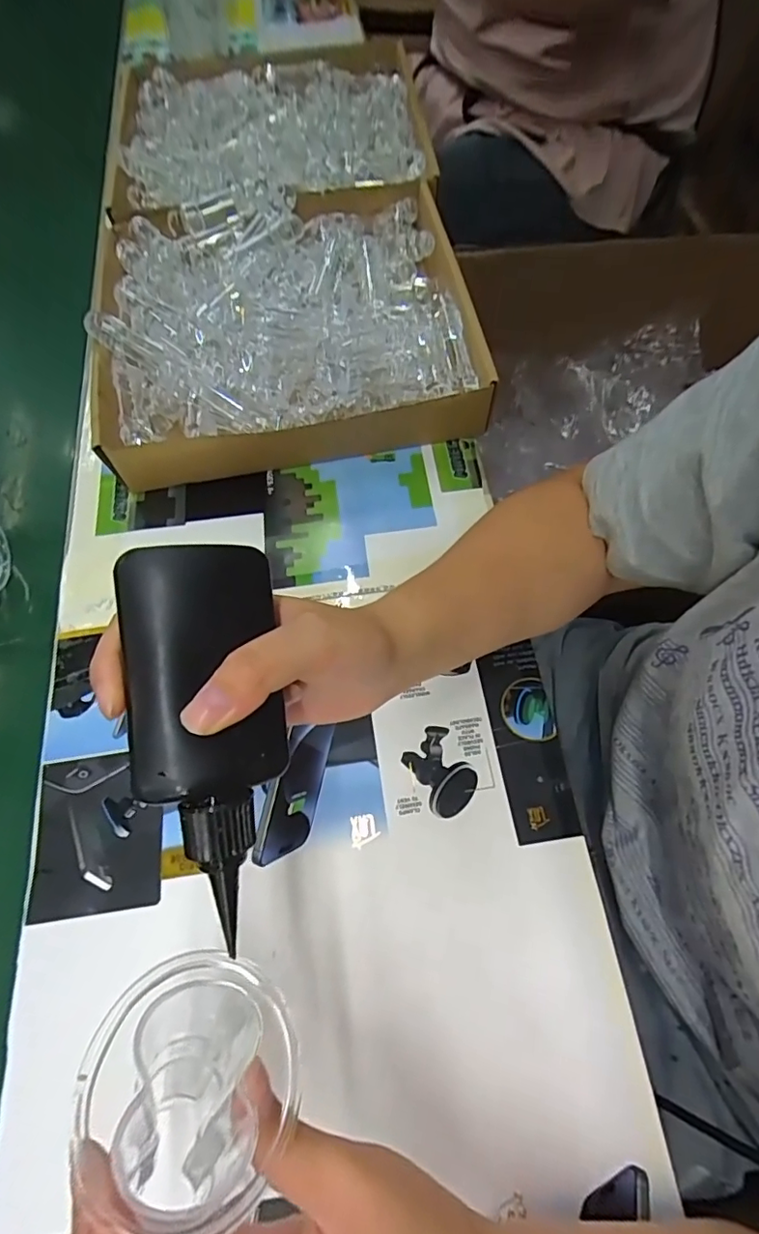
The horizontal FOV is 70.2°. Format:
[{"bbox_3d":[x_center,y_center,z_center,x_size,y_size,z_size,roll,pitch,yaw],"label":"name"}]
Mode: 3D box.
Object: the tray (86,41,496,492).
[{"bbox_3d":[-0.099,-0.389,0.522,0.299,0.084,0.556,-9,66,-1],"label":"tray"}]

